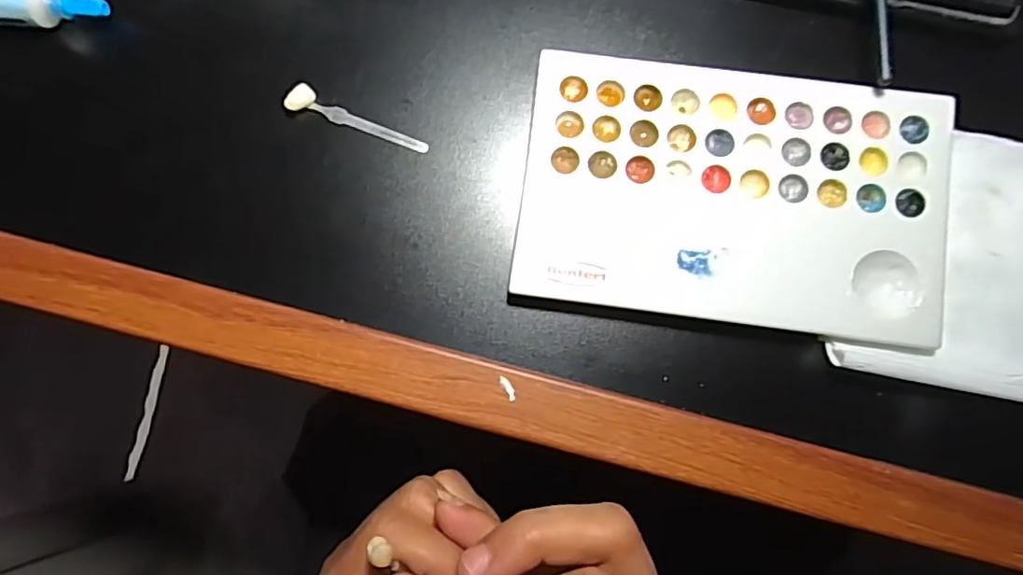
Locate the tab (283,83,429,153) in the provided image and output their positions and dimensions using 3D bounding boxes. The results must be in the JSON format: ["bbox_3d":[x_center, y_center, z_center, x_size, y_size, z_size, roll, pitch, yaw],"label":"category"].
[{"bbox_3d":[-0.058,-0.064,0.227,0.055,0.006,0.010,21,84,2],"label":"tab"}]

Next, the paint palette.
[{"bbox_3d":[0.080,-0.034,0.213,0.149,0.006,0.093,8,84,1],"label":"paint palette"}]

